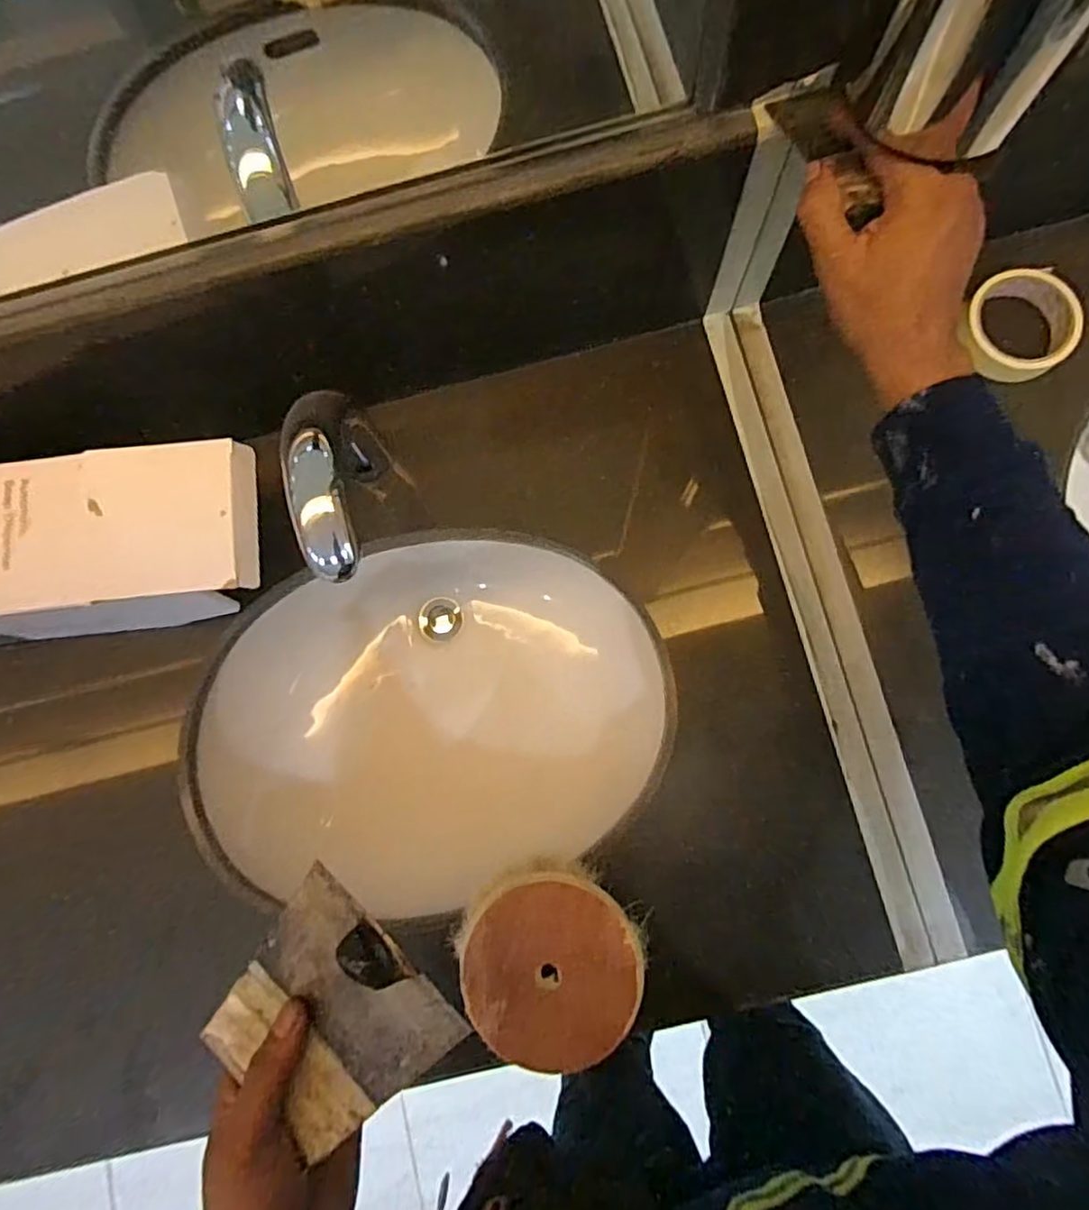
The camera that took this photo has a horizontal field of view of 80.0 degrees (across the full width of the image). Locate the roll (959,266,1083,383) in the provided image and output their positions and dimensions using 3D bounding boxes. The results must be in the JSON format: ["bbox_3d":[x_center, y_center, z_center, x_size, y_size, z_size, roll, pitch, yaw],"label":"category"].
[{"bbox_3d":[0.416,-0.244,0.572,0.093,0.039,0.092,-1,82,4],"label":"roll"}]

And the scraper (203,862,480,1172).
[{"bbox_3d":[-0.106,0.205,0.322,0.105,0.013,0.092,38,86,8],"label":"scraper"}]

